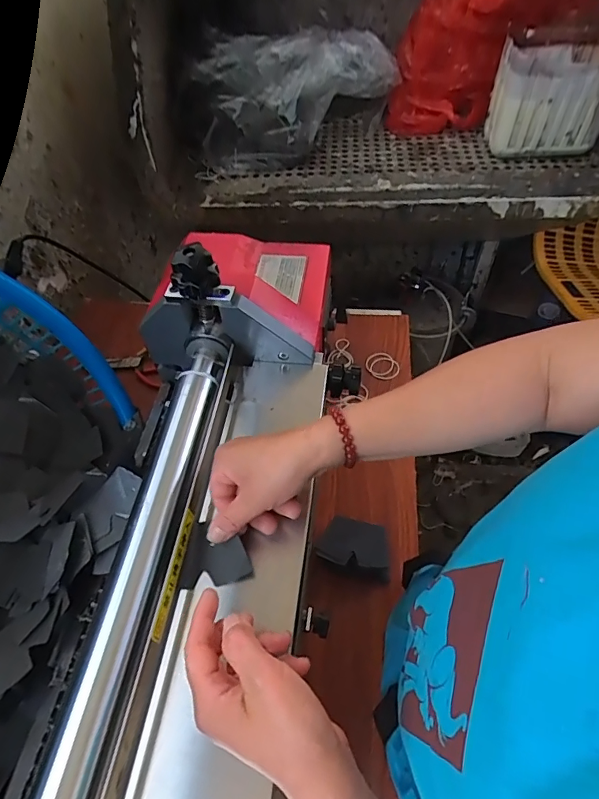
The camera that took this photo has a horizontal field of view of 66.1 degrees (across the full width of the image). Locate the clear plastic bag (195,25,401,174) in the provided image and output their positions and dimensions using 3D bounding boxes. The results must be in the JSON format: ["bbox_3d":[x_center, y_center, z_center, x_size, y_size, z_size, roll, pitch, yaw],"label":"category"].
[{"bbox_3d":[-0.032,-0.641,0.972,0.411,0.189,0.220,-14,55,-5],"label":"clear plastic bag"}]

